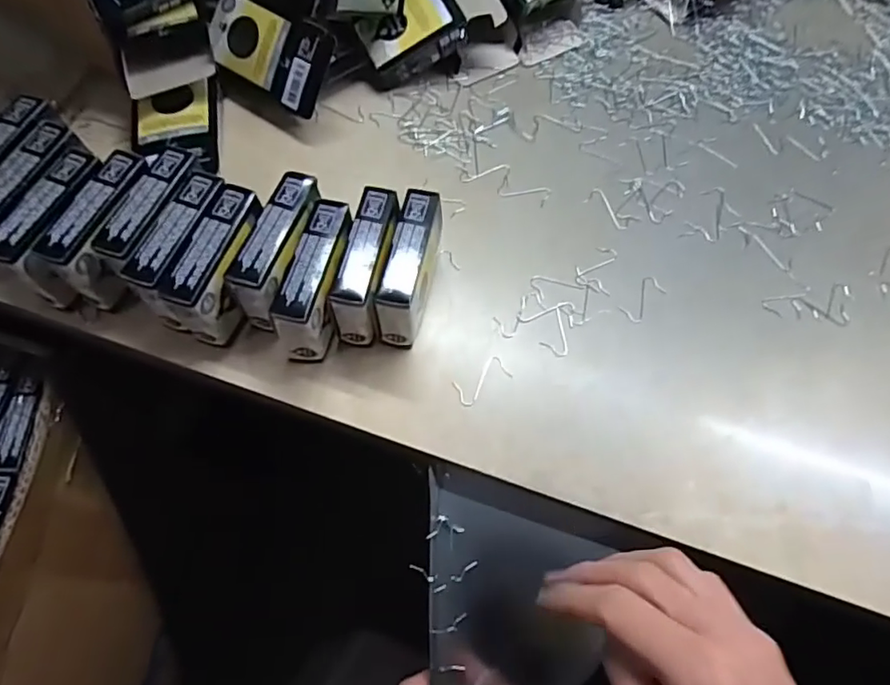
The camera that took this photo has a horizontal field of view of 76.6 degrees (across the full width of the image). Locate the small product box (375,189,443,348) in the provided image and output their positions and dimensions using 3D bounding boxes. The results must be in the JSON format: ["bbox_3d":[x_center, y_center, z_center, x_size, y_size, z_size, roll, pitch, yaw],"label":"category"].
[{"bbox_3d":[-0.019,-0.037,0.319,0.023,0.057,0.075,12,66,2],"label":"small product box"}]

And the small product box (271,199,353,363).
[{"bbox_3d":[-0.068,-0.031,0.312,0.023,0.055,0.077,14,66,3],"label":"small product box"}]

